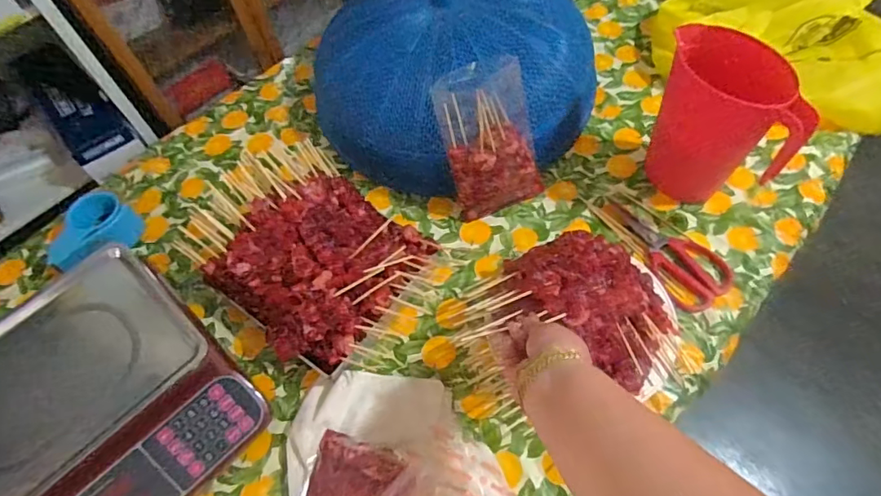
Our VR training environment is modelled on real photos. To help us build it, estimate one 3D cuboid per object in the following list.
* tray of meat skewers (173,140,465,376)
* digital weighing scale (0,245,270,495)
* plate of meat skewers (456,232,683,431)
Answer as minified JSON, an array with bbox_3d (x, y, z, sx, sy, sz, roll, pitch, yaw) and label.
[{"bbox_3d":[-0.178,0.002,0.714,0.309,0.137,0.251,35,68,21],"label":"tray of meat skewers"},{"bbox_3d":[-0.435,0.205,0.627,0.313,0.126,0.320,39,70,23],"label":"digital weighing scale"},{"bbox_3d":[0.170,0.084,0.653,0.275,0.117,0.224,-11,60,-2],"label":"plate of meat skewers"}]

